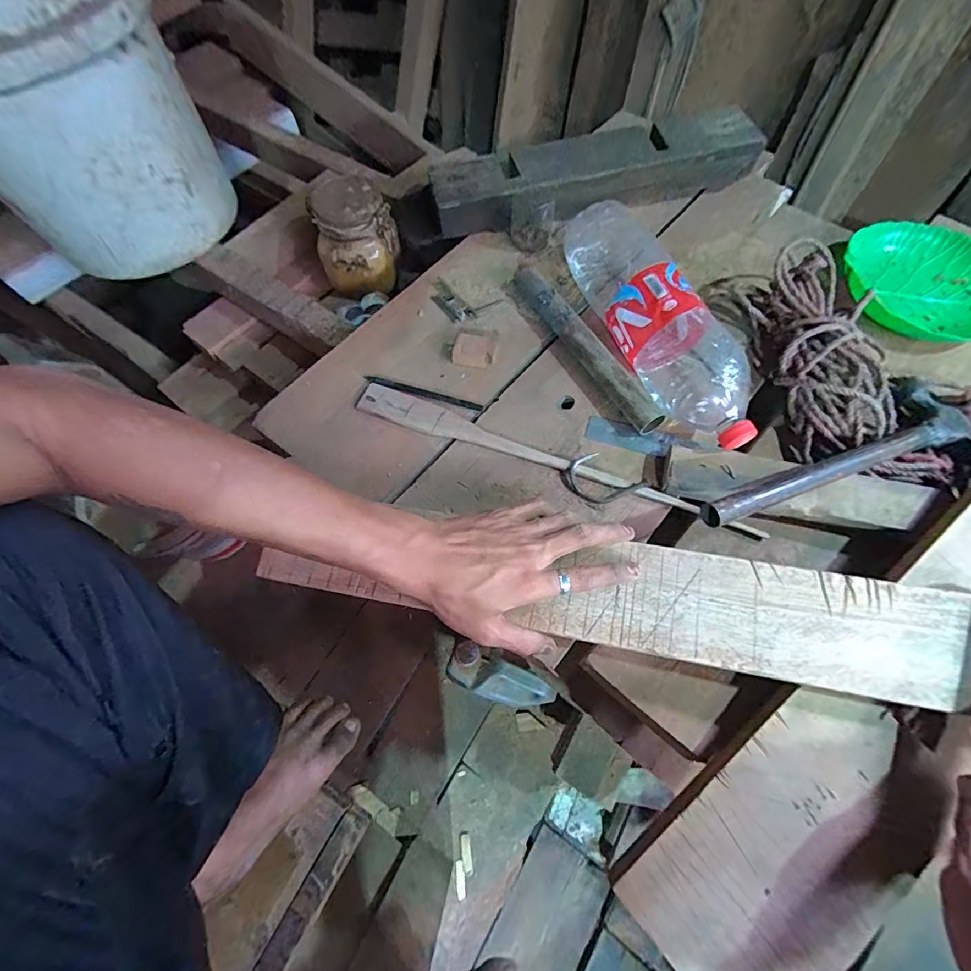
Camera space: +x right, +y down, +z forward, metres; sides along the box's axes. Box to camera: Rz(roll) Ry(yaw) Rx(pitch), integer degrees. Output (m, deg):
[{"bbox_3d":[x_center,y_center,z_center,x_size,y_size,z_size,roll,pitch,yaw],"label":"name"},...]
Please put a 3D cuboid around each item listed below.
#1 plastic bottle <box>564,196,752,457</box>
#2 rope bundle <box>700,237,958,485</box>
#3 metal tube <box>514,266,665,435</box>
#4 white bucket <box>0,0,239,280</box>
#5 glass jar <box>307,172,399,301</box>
[{"bbox_3d":[0.194,-0.180,0.471,0.113,0.083,0.320,-15,68,-5],"label":"plastic bottle"},{"bbox_3d":[0.360,-0.141,0.459,0.142,0.066,0.299,-13,67,-4],"label":"rope bundle"},{"bbox_3d":[0.106,-0.159,0.490,0.030,0.036,0.249,-29,70,-11],"label":"metal tube"},{"bbox_3d":[-0.529,-0.470,0.550,0.259,0.286,0.263,41,73,18],"label":"white bucket"},{"bbox_3d":[-0.189,-0.359,0.636,0.110,0.124,0.110,-1,65,1],"label":"glass jar"}]

